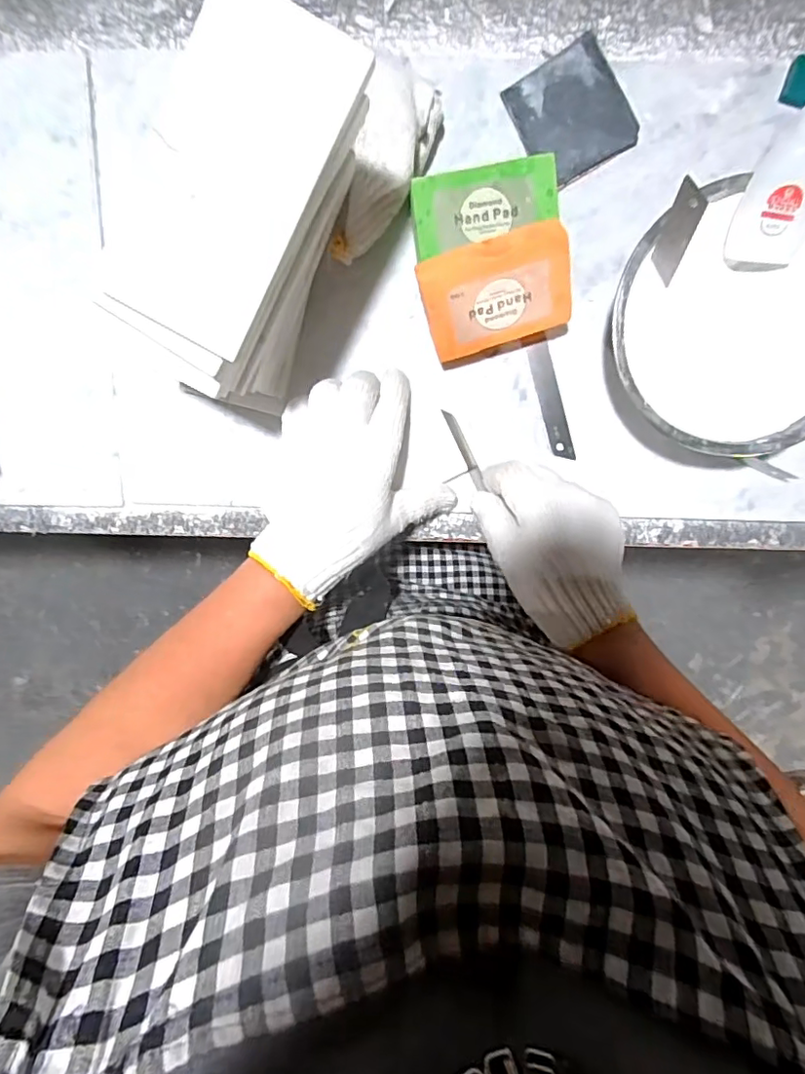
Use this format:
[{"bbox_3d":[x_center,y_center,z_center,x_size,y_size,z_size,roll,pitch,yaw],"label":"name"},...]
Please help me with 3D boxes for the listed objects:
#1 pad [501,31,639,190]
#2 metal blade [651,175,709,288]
[{"bbox_3d":[0.113,-0.284,0.374,0.068,0.013,0.074,-29,97,5],"label":"pad"},{"bbox_3d":[0.162,-0.178,0.328,0.017,0.068,0.005,22,76,12],"label":"metal blade"}]

